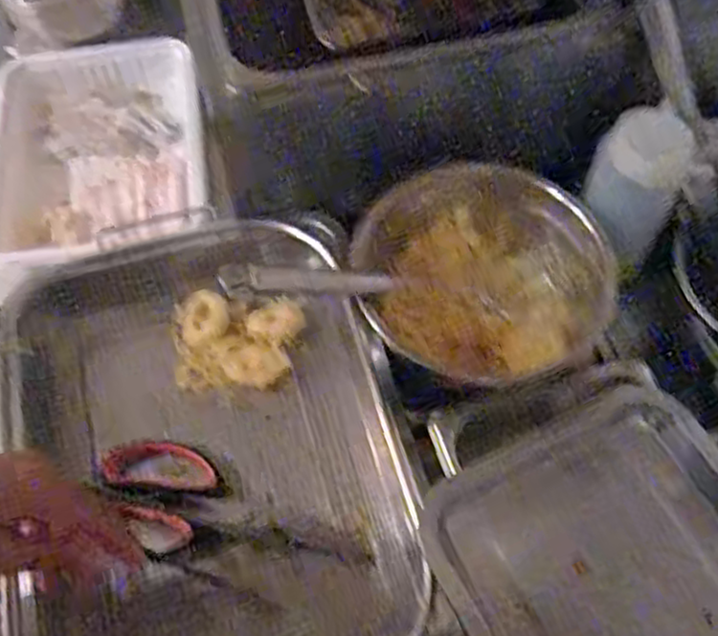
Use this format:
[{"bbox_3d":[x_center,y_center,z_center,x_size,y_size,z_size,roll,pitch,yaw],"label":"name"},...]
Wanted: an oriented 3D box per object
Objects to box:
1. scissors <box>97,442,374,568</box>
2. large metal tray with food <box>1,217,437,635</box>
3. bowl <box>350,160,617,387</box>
[{"bbox_3d":[-0.102,0.154,0.577,0.220,0.008,0.081,18,61,9],"label":"scissors"},{"bbox_3d":[-0.117,0.110,0.578,0.300,0.065,0.391,-11,61,-6],"label":"large metal tray with food"},{"bbox_3d":[0.103,-0.043,0.626,0.208,0.078,0.169,-8,60,-5],"label":"bowl"}]

